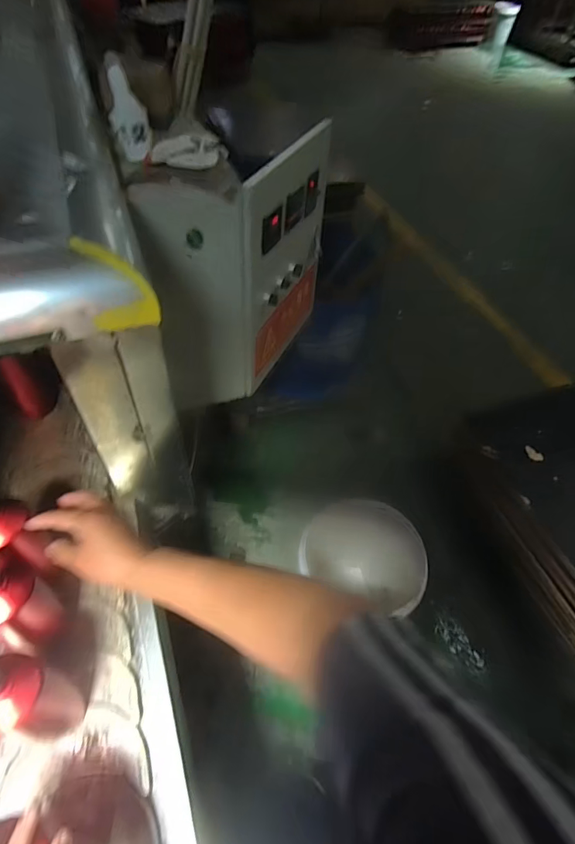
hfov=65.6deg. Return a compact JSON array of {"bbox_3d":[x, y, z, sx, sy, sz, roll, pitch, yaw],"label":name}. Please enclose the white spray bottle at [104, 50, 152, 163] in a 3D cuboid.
[{"bbox_3d":[-0.260,-0.503,0.719,0.057,0.145,0.044,-12,35,-5],"label":"white spray bottle"}]

